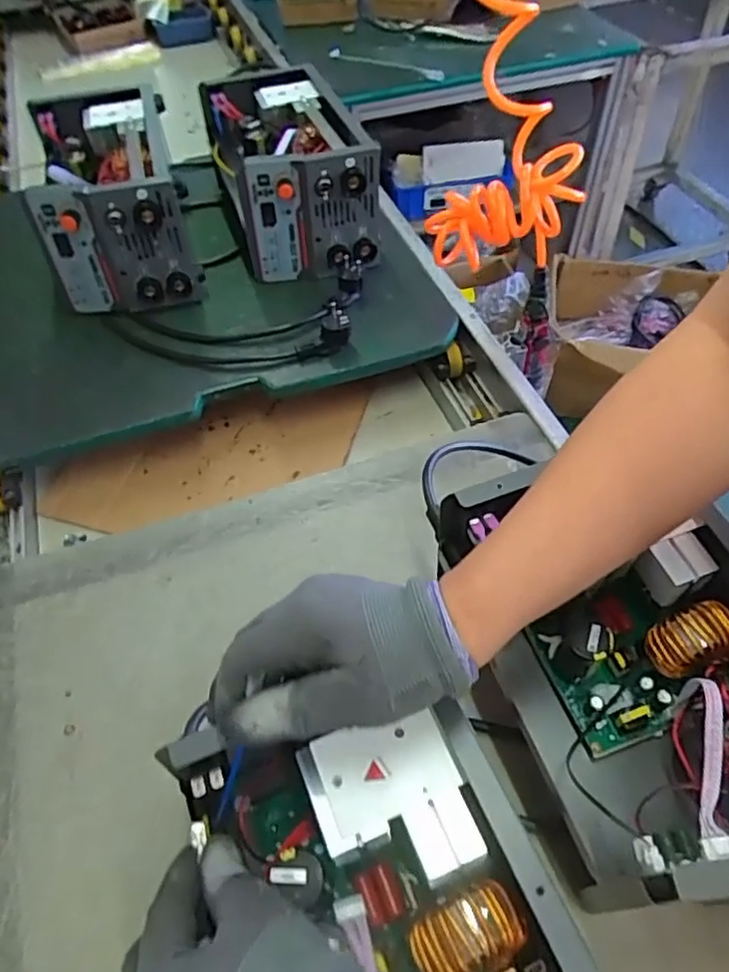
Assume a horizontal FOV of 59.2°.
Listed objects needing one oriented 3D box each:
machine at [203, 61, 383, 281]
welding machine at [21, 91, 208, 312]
[{"bbox_3d":[-0.100,-0.415,0.870,0.169,0.155,0.314,-16,53,-10],"label":"machine"},{"bbox_3d":[-0.322,-0.371,0.839,0.160,0.164,0.296,-14,53,-8],"label":"welding machine"}]

